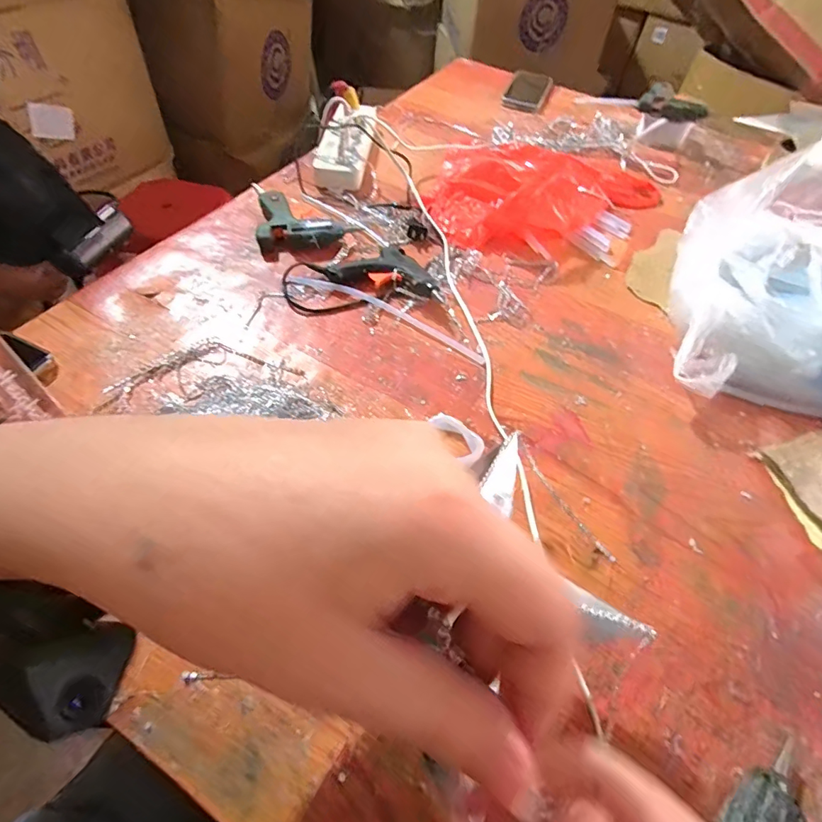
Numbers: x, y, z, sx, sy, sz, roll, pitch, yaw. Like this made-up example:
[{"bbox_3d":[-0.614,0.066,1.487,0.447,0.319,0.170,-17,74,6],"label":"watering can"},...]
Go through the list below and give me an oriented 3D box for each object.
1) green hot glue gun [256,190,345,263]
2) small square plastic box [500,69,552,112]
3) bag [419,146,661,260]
[{"bbox_3d":[-0.163,-0.262,0.627,0.105,0.025,0.126,-20,58,-17],"label":"green hot glue gun"},{"bbox_3d":[0.231,-0.637,0.925,0.082,0.012,0.151,20,56,10],"label":"small square plastic box"},{"bbox_3d":[0.183,-0.355,0.688,0.360,0.073,0.241,-27,61,-21],"label":"bag"}]

